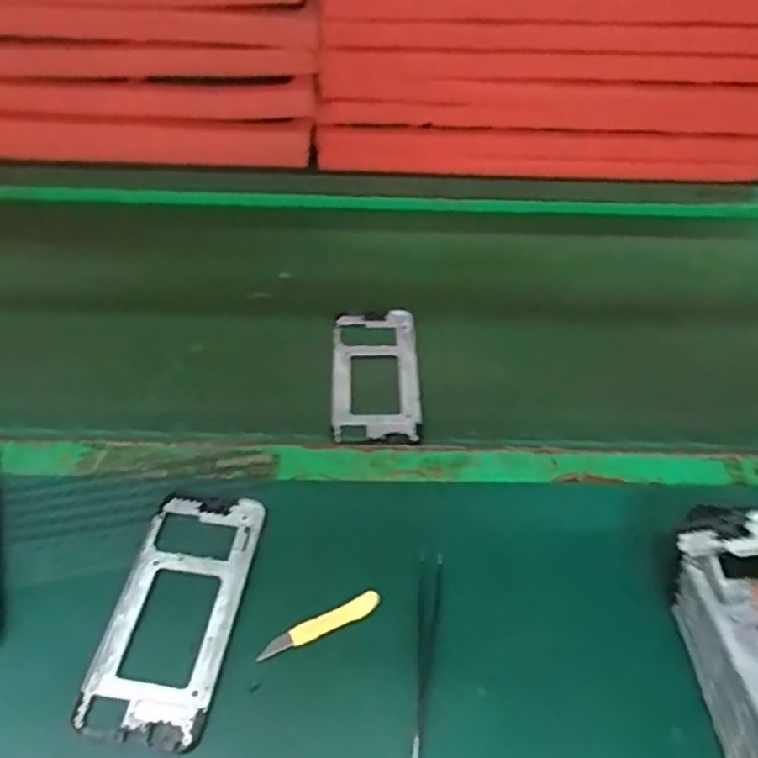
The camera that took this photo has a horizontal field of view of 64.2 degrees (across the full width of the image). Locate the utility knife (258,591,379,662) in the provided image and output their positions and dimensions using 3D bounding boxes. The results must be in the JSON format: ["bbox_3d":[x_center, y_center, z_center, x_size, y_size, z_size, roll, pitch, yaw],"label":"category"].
[{"bbox_3d":[-0.037,0.156,0.382,0.080,0.006,0.011,-19,51,-19],"label":"utility knife"}]

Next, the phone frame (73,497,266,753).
[{"bbox_3d":[-0.129,0.145,0.388,0.074,0.004,0.154,7,47,4],"label":"phone frame"}]

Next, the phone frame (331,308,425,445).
[{"bbox_3d":[-0.002,-0.008,0.544,0.075,0.009,0.154,0,47,-2],"label":"phone frame"}]

